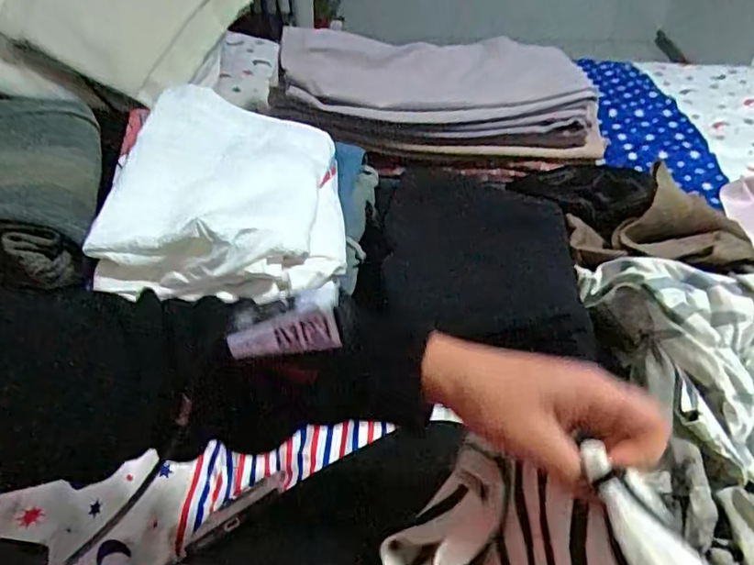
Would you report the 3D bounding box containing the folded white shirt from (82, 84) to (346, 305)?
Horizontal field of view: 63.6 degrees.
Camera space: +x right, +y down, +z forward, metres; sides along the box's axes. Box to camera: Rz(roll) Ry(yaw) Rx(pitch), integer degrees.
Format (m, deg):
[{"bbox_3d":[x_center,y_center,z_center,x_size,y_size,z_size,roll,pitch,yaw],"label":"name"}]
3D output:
[{"bbox_3d":[-0.157,-0.102,0.643,0.230,0.075,0.276,-4,41,-4],"label":"folded white shirt"}]

